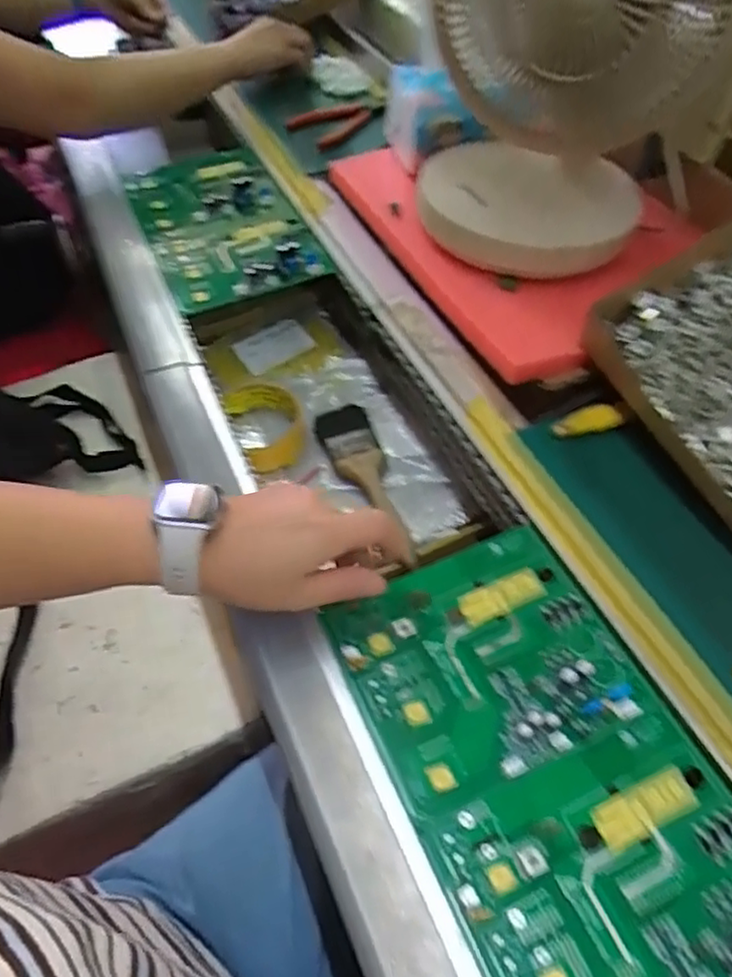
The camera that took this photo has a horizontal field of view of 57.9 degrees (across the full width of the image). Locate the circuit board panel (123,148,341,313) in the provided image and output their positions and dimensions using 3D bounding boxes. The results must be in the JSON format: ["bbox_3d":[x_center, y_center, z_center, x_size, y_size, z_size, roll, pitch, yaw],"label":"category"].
[{"bbox_3d":[-0.156,-0.280,0.693,0.145,0.030,0.255,-22,54,-13],"label":"circuit board panel"}]

